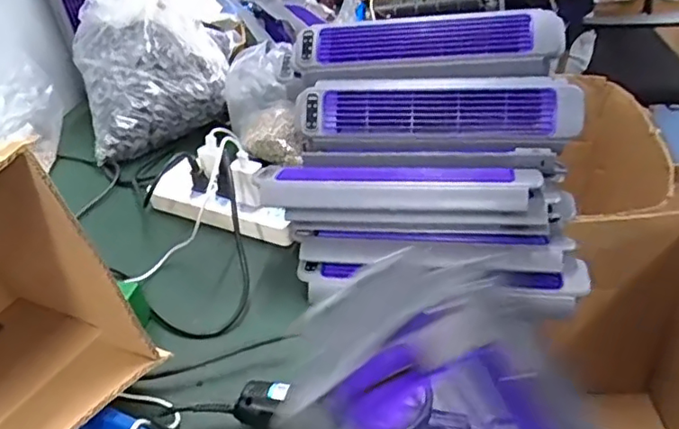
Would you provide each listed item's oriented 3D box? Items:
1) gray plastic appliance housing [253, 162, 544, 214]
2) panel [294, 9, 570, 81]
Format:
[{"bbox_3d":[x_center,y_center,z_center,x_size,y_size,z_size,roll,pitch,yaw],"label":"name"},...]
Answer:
[{"bbox_3d":[0.057,-0.037,0.619,0.284,0.034,0.071,3,38,13],"label":"gray plastic appliance housing"},{"bbox_3d":[0.096,-0.191,0.692,0.312,0.039,0.078,-1,79,11],"label":"panel"}]

